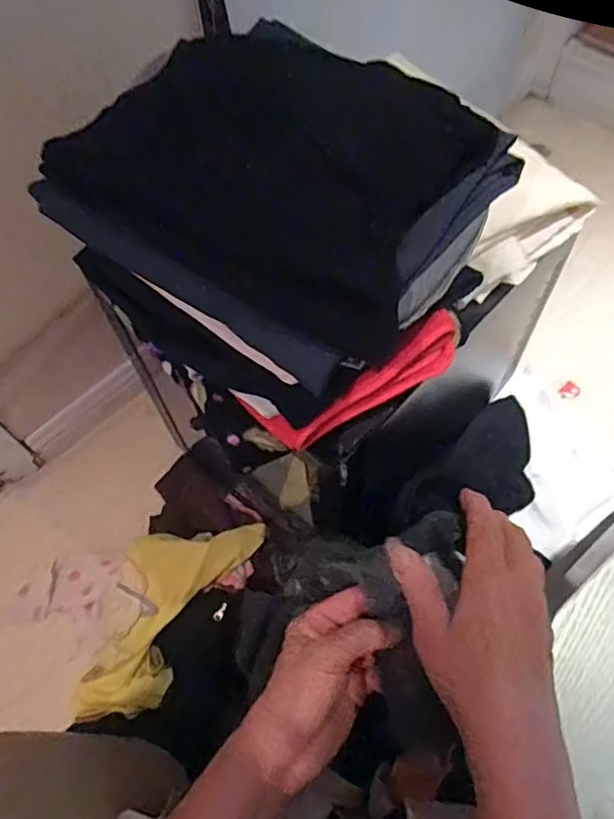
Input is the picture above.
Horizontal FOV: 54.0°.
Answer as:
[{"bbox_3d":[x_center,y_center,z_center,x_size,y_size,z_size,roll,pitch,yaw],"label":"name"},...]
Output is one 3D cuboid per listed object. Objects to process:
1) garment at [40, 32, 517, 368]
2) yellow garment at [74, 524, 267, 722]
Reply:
[{"bbox_3d":[-0.035,-0.204,0.486,0.323,0.033,0.210,33,94,9],"label":"garment"},{"bbox_3d":[-0.210,0.286,0.847,0.136,0.068,0.350,32,90,19],"label":"yellow garment"}]

